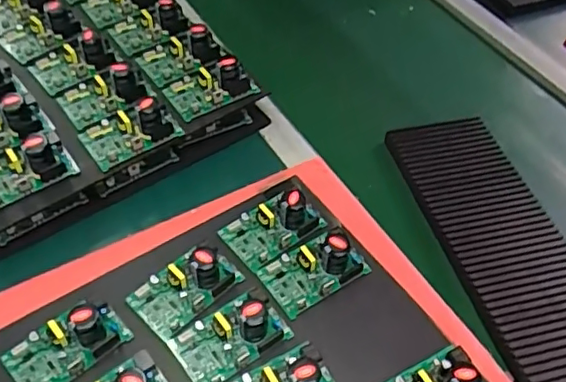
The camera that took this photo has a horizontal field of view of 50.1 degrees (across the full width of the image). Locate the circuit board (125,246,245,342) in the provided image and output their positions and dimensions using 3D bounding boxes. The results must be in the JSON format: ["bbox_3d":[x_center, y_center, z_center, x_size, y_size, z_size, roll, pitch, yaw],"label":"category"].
[{"bbox_3d":[-0.102,0.093,0.639,0.112,0.041,0.067,-36,58,-28],"label":"circuit board"}]

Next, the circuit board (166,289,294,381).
[{"bbox_3d":[-0.053,0.137,0.604,0.111,0.041,0.075,-27,54,-22],"label":"circuit board"}]

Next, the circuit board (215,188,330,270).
[{"bbox_3d":[-0.009,0.034,0.698,0.109,0.045,0.074,-30,55,-25],"label":"circuit board"}]

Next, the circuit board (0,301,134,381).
[{"bbox_3d":[-0.215,0.147,0.594,0.112,0.050,0.062,-34,57,-27],"label":"circuit board"}]

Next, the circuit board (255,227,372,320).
[{"bbox_3d":[0.035,0.077,0.661,0.108,0.044,0.075,-25,54,-21],"label":"circuit board"}]

